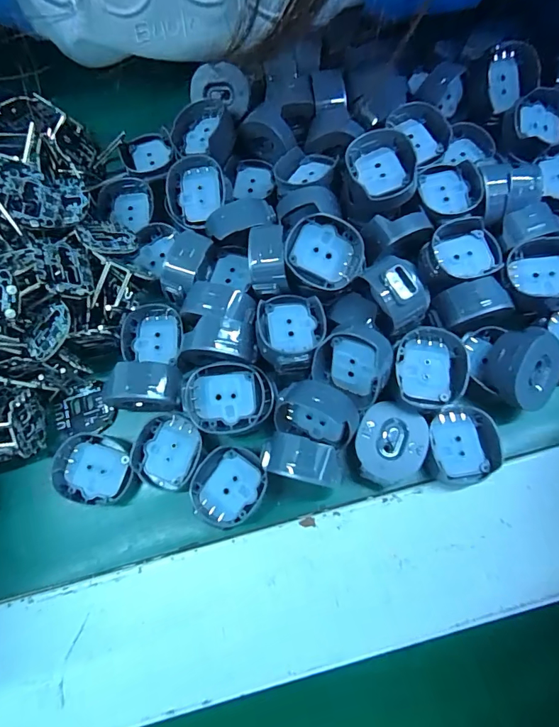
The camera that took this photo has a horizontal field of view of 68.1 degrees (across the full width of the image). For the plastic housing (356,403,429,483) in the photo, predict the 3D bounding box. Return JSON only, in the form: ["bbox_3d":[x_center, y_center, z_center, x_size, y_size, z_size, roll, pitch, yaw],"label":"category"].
[{"bbox_3d":[0.040,0.030,0.153,0.024,0.013,0.027,19,75,5],"label":"plastic housing"}]

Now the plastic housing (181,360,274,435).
[{"bbox_3d":[-0.019,0.013,0.154,0.032,0.014,0.024,-12,75,-3],"label":"plastic housing"}]

